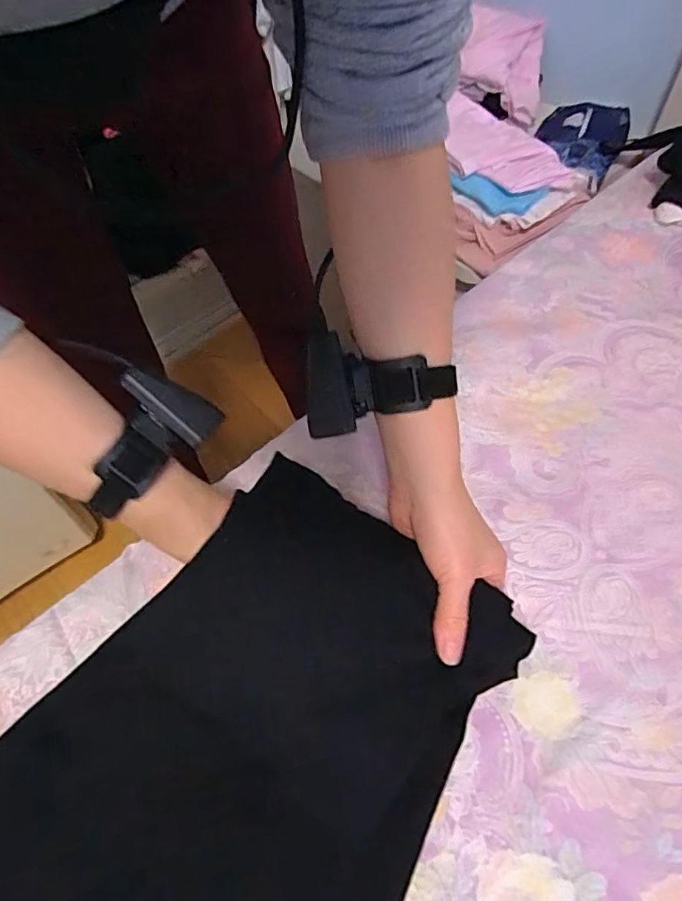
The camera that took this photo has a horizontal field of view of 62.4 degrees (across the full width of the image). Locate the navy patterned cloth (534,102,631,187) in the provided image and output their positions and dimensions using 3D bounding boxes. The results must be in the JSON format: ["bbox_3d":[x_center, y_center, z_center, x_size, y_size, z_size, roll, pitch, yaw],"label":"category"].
[{"bbox_3d":[0.374,-0.496,0.891,0.132,0.034,0.189,26,62,18],"label":"navy patterned cloth"}]

